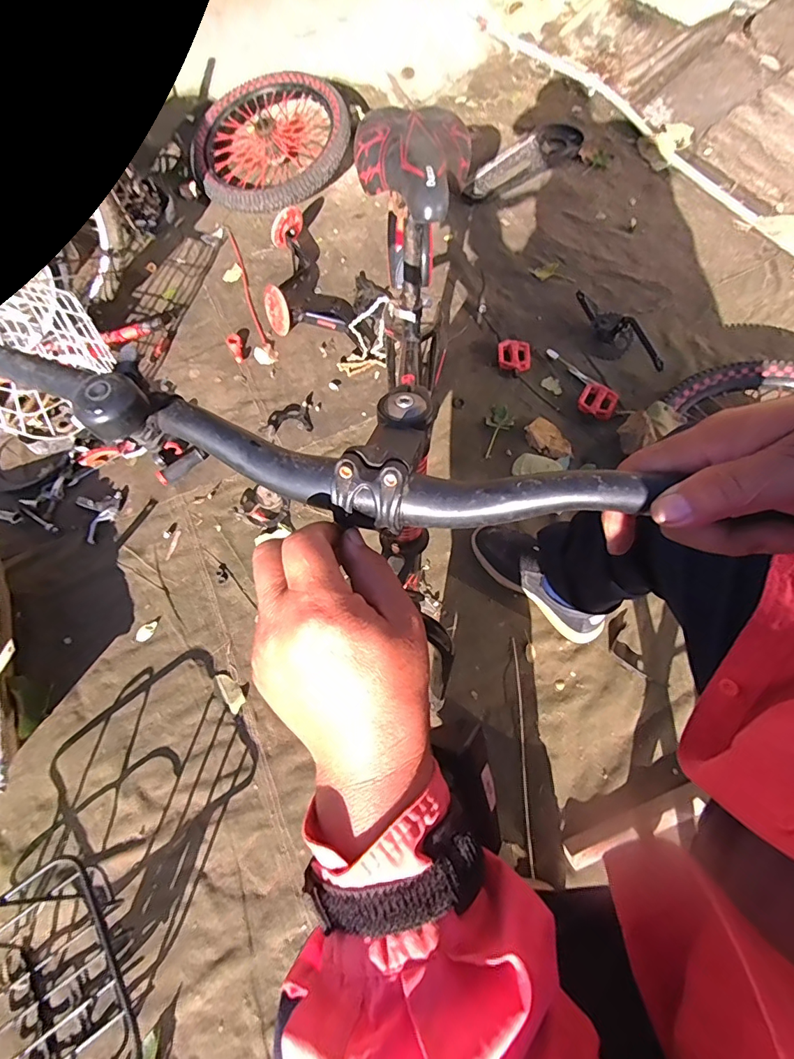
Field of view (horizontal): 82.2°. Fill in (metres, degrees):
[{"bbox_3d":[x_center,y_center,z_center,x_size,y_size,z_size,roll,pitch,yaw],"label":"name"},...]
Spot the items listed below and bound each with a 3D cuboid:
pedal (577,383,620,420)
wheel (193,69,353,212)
[{"bbox_3d":[0.447,-0.288,1.009,0.075,0.026,0.079,28,70,10],"label":"pedal"},{"bbox_3d":[-0.372,-1.169,1.373,0.484,0.150,0.451,-26,66,-11],"label":"wheel"}]

